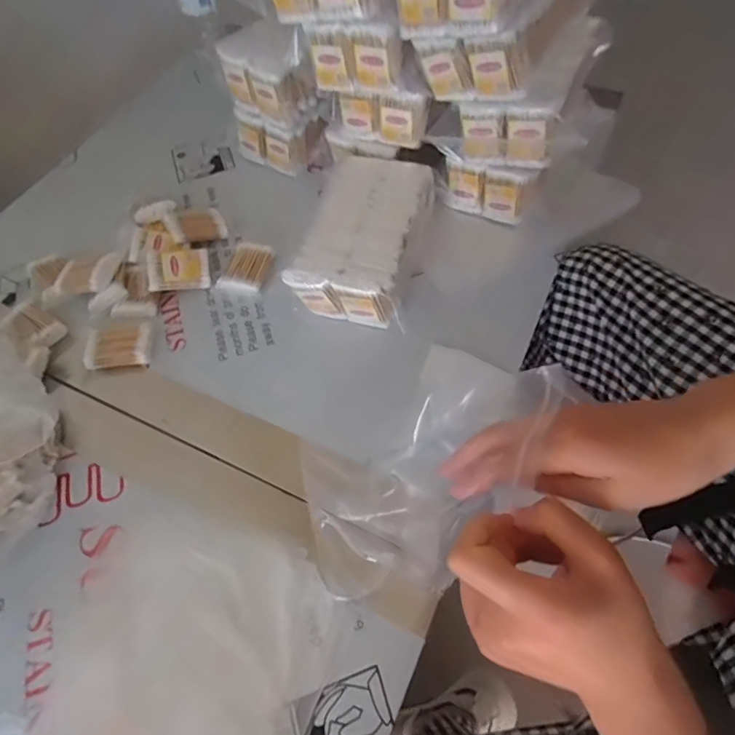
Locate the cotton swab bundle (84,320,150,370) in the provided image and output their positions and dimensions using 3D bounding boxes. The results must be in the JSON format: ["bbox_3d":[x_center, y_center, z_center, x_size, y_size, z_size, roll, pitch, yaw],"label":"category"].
[{"bbox_3d":[-0.290,-0.028,0.567,0.072,0.023,0.061,-8,56,1],"label":"cotton swab bundle"}]

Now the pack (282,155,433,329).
[{"bbox_3d":[-0.001,-0.159,0.586,0.124,0.069,0.218,12,60,13],"label":"pack"}]

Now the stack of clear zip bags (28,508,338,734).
[{"bbox_3d":[-0.170,0.296,0.371,0.208,0.016,0.348,14,60,10],"label":"stack of clear zip bags"}]

